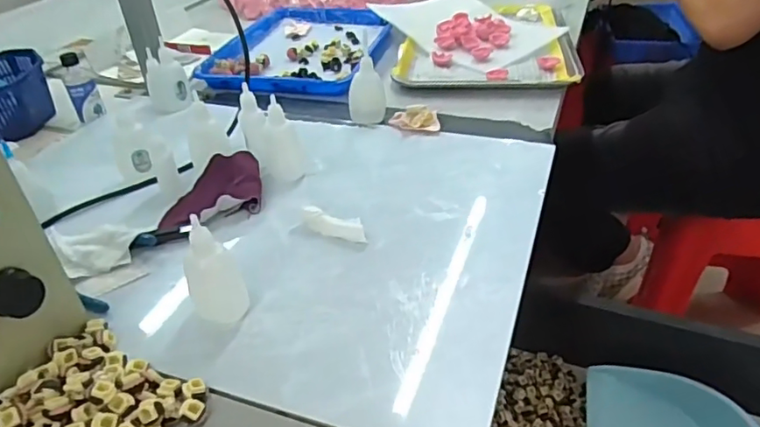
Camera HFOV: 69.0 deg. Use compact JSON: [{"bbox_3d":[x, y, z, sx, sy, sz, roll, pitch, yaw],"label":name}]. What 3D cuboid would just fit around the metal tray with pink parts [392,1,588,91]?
[{"bbox_3d":[0.175,-0.276,0.872,0.253,0.026,0.326,5,36,12],"label":"metal tray with pink parts"}]

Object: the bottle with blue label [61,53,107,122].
[{"bbox_3d":[-0.402,-0.172,0.745,0.037,0.083,0.044,-20,40,-21],"label":"bottle with blue label"}]

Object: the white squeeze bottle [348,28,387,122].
[{"bbox_3d":[-0.018,-0.163,0.681,0.046,0.100,0.033,-4,37,-1],"label":"white squeeze bottle"}]

